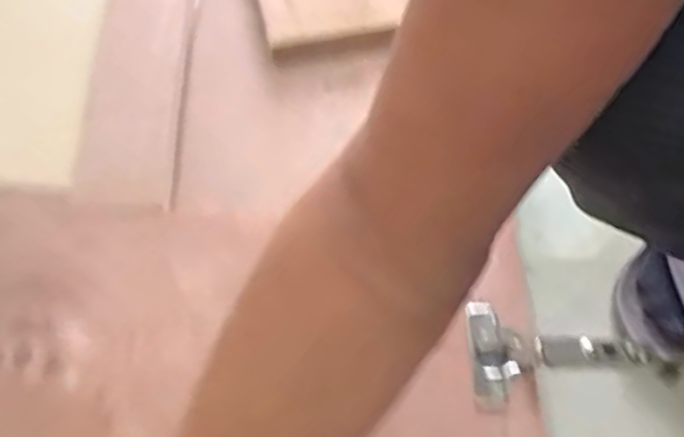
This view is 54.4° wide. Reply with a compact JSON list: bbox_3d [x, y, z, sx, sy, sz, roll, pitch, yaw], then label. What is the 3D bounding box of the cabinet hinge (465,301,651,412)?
[{"bbox_3d":[0.131,0.083,0.411,0.100,0.021,0.065,-1,61,0],"label":"cabinet hinge"}]

